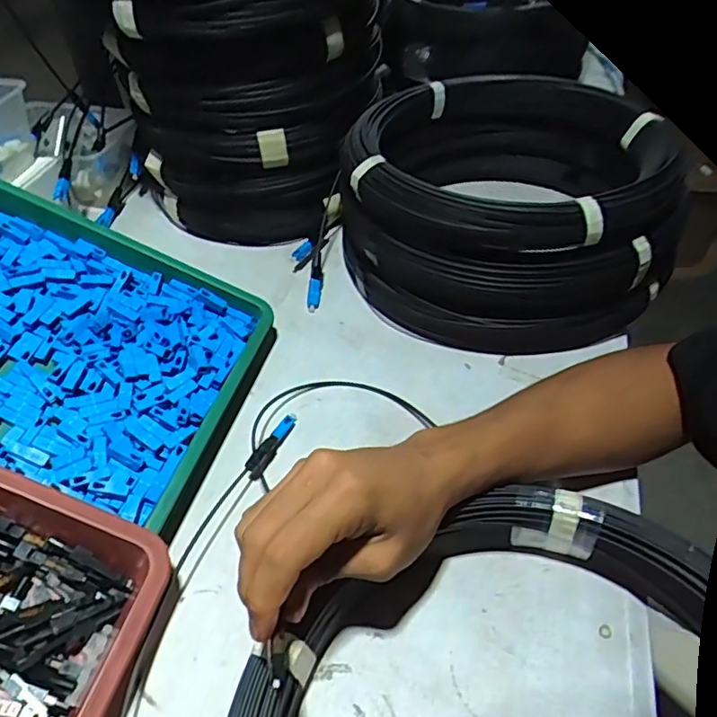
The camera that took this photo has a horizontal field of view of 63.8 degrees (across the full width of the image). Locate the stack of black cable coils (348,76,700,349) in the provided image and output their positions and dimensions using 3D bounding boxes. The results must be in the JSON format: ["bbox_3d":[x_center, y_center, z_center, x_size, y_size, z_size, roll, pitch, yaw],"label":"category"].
[{"bbox_3d":[0.133,-0.149,0.546,0.275,0.129,0.290,2,46,6],"label":"stack of black cable coils"}]

